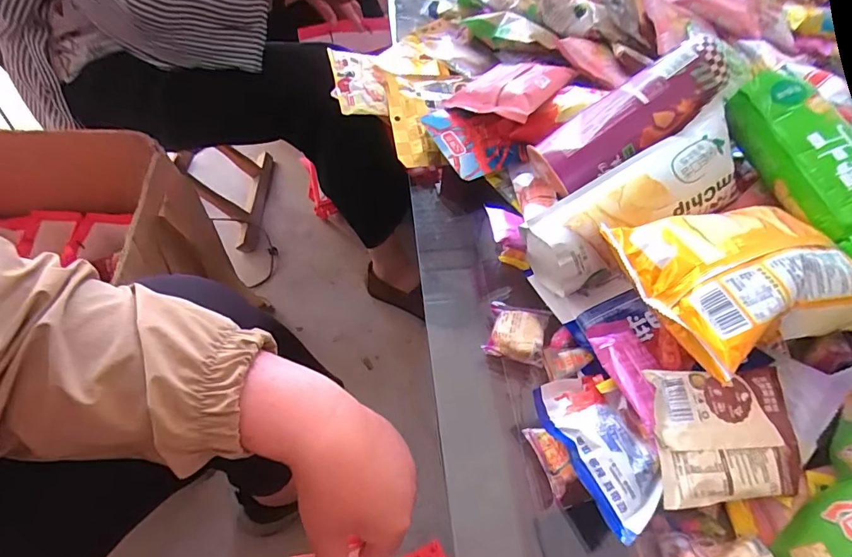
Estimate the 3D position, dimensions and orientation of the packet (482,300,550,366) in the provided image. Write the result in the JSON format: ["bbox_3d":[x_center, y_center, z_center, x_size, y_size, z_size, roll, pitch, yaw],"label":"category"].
[{"bbox_3d":[0.080,0.046,0.401,0.050,0.014,0.049,13,55,6],"label":"packet"}]

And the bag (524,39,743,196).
[{"bbox_3d":[0.188,-0.148,0.424,0.175,0.046,0.066,-33,56,13],"label":"bag"}]

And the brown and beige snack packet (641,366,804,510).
[{"bbox_3d":[0.205,0.106,0.316,0.100,0.023,0.085,-1,68,-4],"label":"brown and beige snack packet"}]

